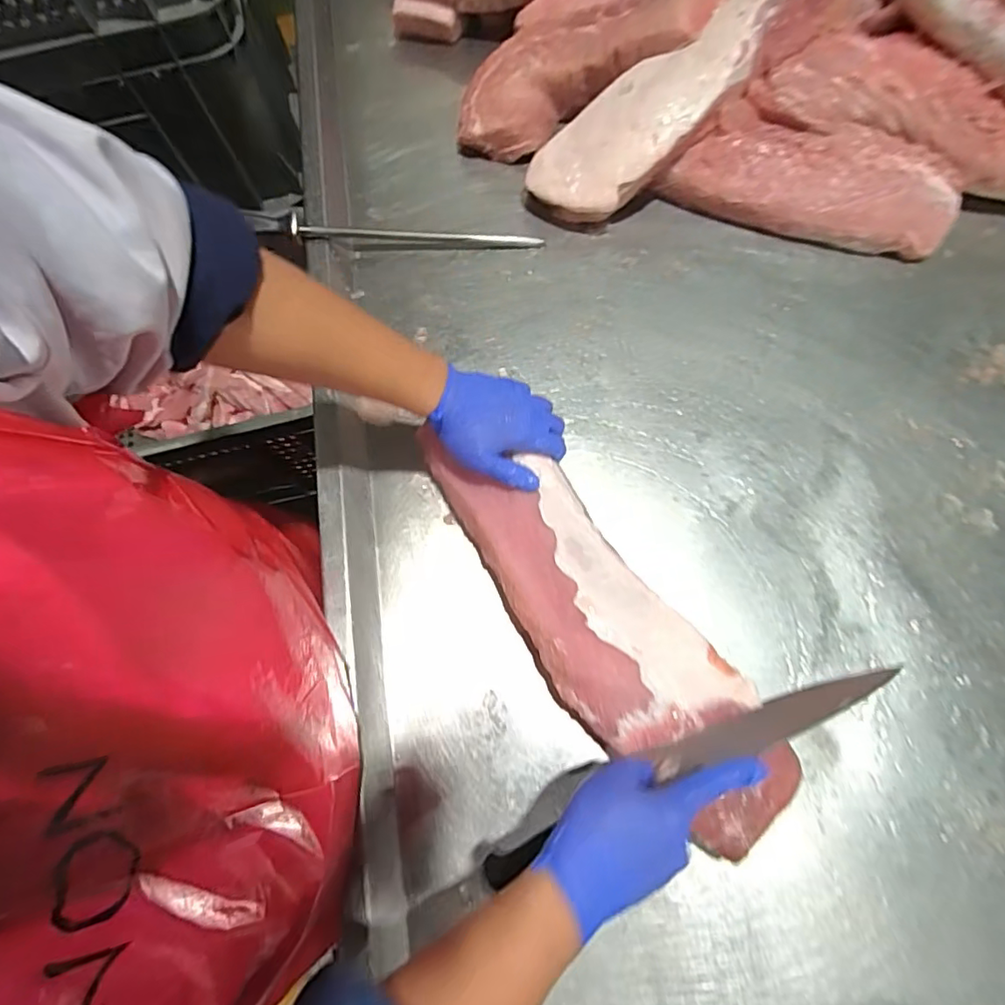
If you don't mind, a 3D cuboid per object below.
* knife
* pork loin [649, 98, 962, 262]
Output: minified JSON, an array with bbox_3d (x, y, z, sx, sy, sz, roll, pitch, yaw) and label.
[{"bbox_3d":[0.150,0.201,0.432,0.352,0.042,0.030,-20,70,-10],"label":"knife"},{"bbox_3d":[0.362,-0.377,0.654,0.332,0.077,0.101,19,73,10],"label":"pork loin"}]

